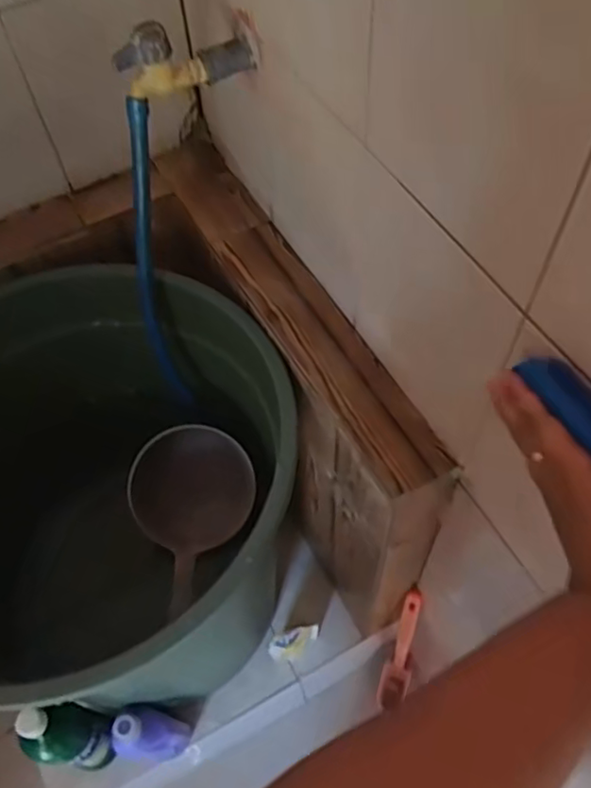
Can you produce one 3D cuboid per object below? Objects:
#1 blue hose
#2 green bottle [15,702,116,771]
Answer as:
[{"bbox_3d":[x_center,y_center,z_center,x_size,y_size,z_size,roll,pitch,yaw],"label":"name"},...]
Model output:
[{"bbox_3d":[-0.169,-0.140,0.756,0.060,0.401,0.093,5,57,7],"label":"blue hose"},{"bbox_3d":[-0.293,0.461,0.844,0.078,0.238,0.069,6,57,7],"label":"green bottle"}]

